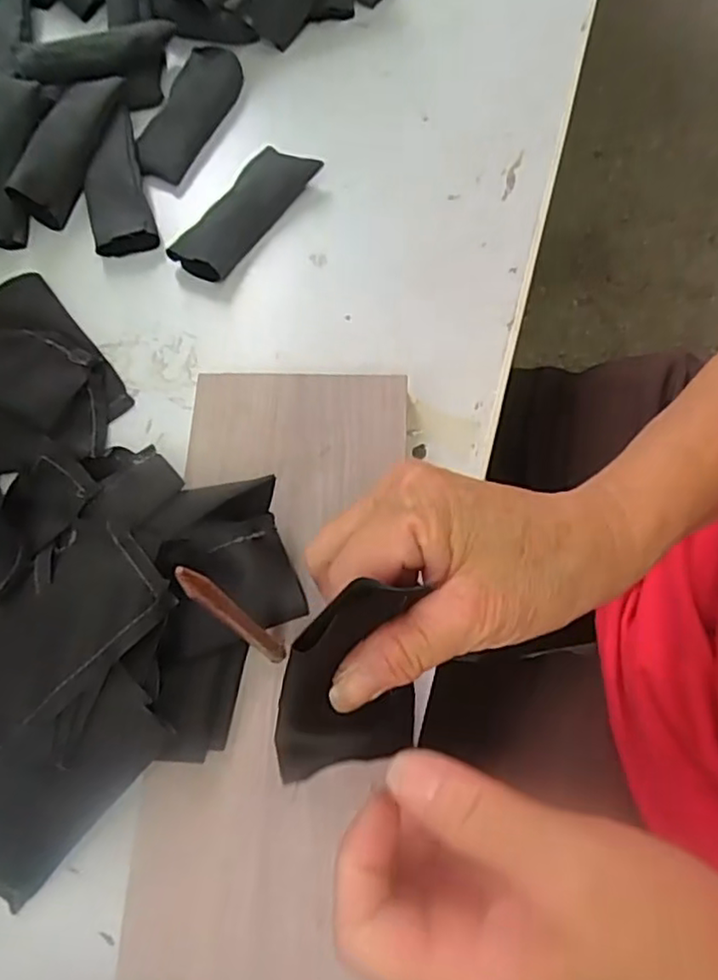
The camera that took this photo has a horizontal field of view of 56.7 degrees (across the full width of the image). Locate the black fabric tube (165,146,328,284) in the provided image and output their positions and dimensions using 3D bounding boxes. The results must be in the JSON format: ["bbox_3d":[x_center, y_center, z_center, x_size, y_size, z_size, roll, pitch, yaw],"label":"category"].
[{"bbox_3d":[-0.072,-0.176,0.420,0.038,0.019,0.103,32,75,11],"label":"black fabric tube"}]

